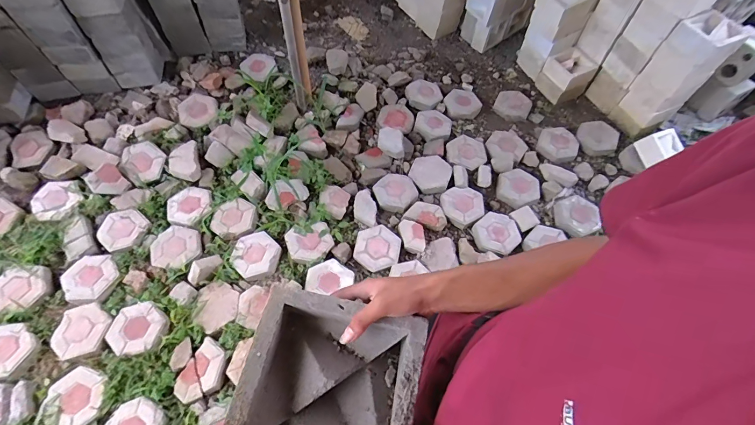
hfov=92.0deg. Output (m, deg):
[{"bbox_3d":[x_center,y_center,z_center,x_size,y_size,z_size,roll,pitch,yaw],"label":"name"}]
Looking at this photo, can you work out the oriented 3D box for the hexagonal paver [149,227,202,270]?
[{"bbox_3d":[-0.880,0.151,1.597,0.215,0.043,0.194,10,61,1],"label":"hexagonal paver"}]

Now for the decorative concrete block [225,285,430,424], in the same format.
[{"bbox_3d":[-0.055,0.207,0.429,0.194,0.059,0.191,12,61,2],"label":"decorative concrete block"}]

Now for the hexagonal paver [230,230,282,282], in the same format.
[{"bbox_3d":[-0.534,0.187,1.602,0.210,0.054,0.196,39,66,16],"label":"hexagonal paver"}]

